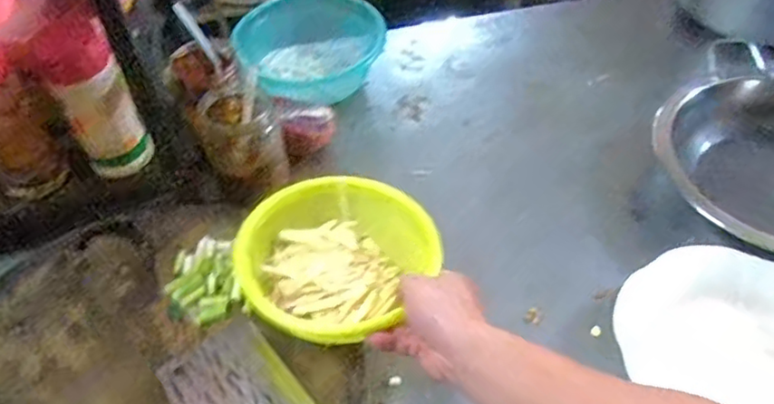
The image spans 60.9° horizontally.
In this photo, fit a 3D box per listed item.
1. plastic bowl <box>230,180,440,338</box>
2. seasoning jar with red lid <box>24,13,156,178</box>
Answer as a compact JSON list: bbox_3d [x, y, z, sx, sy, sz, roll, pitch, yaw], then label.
[{"bbox_3d":[-0.042,0.058,0.611,0.147,0.065,0.167,19,52,17],"label":"plastic bowl"},{"bbox_3d":[-0.295,-0.107,0.669,0.080,0.166,0.065,-18,43,0],"label":"seasoning jar with red lid"}]

